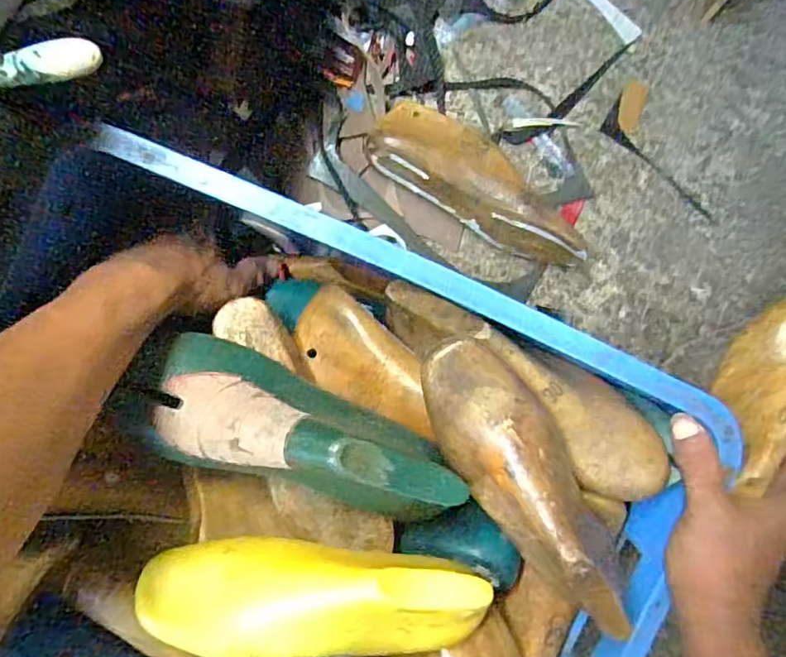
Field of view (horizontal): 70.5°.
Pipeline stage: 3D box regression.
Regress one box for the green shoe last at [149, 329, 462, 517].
[{"bbox_3d":[-0.060,0.079,0.375,0.207,0.092,0.078,21,93,-3],"label":"green shoe last"}]

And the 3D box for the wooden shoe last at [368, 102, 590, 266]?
[{"bbox_3d":[0.095,-0.151,0.592,0.249,0.082,0.086,33,93,-4],"label":"wooden shoe last"}]

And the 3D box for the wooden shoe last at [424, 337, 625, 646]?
[{"bbox_3d":[0.086,0.101,0.376,0.071,0.063,0.203,-31,78,1],"label":"wooden shoe last"}]

